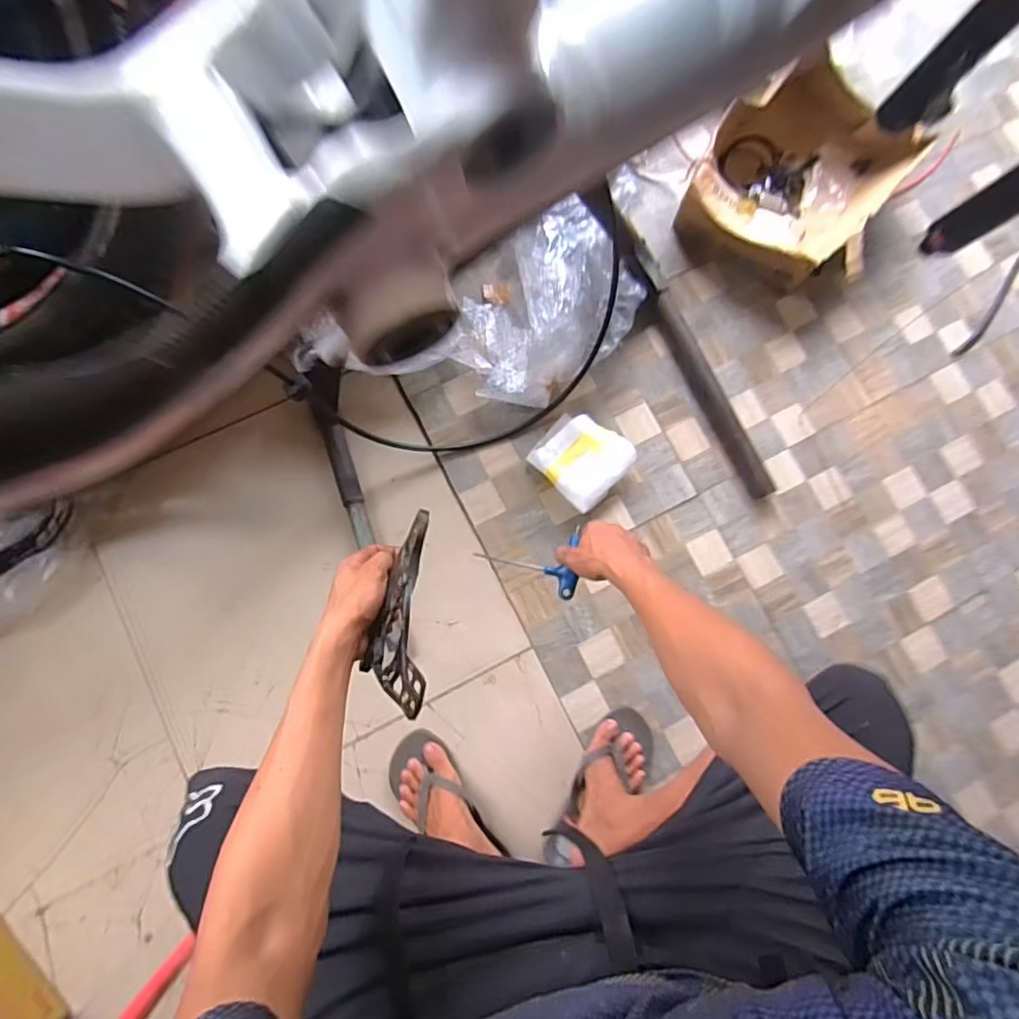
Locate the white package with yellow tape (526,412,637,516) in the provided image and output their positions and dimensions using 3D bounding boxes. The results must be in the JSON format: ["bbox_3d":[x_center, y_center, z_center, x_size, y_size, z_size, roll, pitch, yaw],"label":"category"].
[{"bbox_3d":[0.128,-0.093,0.999,0.146,0.056,0.151,43,81,4],"label":"white package with yellow tape"}]

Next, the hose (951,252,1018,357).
[{"bbox_3d":[1.004,-0.446,1.130,0.040,0.015,0.362,38,81,3],"label":"hose"}]

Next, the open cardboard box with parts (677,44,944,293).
[{"bbox_3d":[0.545,-0.634,1.073,0.347,0.125,0.392,29,81,1],"label":"open cardboard box with parts"}]

